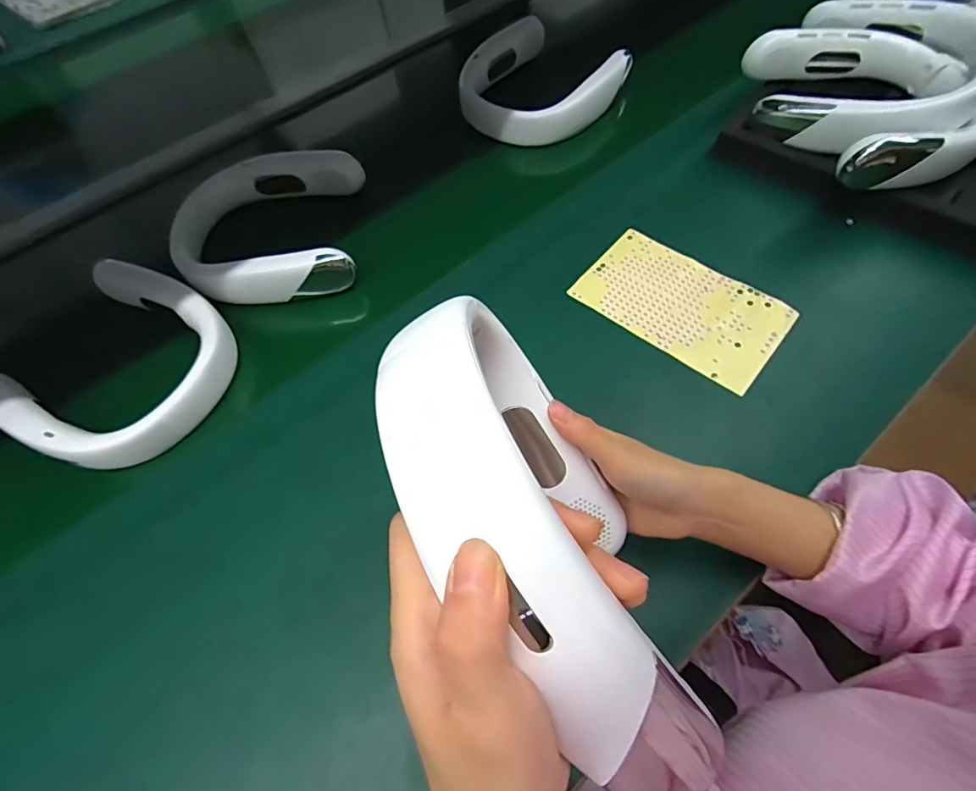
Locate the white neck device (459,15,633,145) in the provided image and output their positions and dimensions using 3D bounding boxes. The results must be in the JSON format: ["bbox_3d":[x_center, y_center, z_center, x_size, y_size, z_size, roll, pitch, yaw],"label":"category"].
[{"bbox_3d":[0.072,-0.409,0.646,0.190,0.052,0.204,39,70,21],"label":"white neck device"}]

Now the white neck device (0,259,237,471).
[{"bbox_3d":[-0.349,-0.029,0.466,0.190,0.048,0.191,23,66,15],"label":"white neck device"}]

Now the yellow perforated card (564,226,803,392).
[{"bbox_3d":[0.187,-0.090,0.475,0.184,0.008,0.109,37,70,20],"label":"yellow perforated card"}]

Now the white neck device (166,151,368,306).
[{"bbox_3d":[-0.247,-0.185,0.542,0.205,0.043,0.193,-4,62,1],"label":"white neck device"}]

